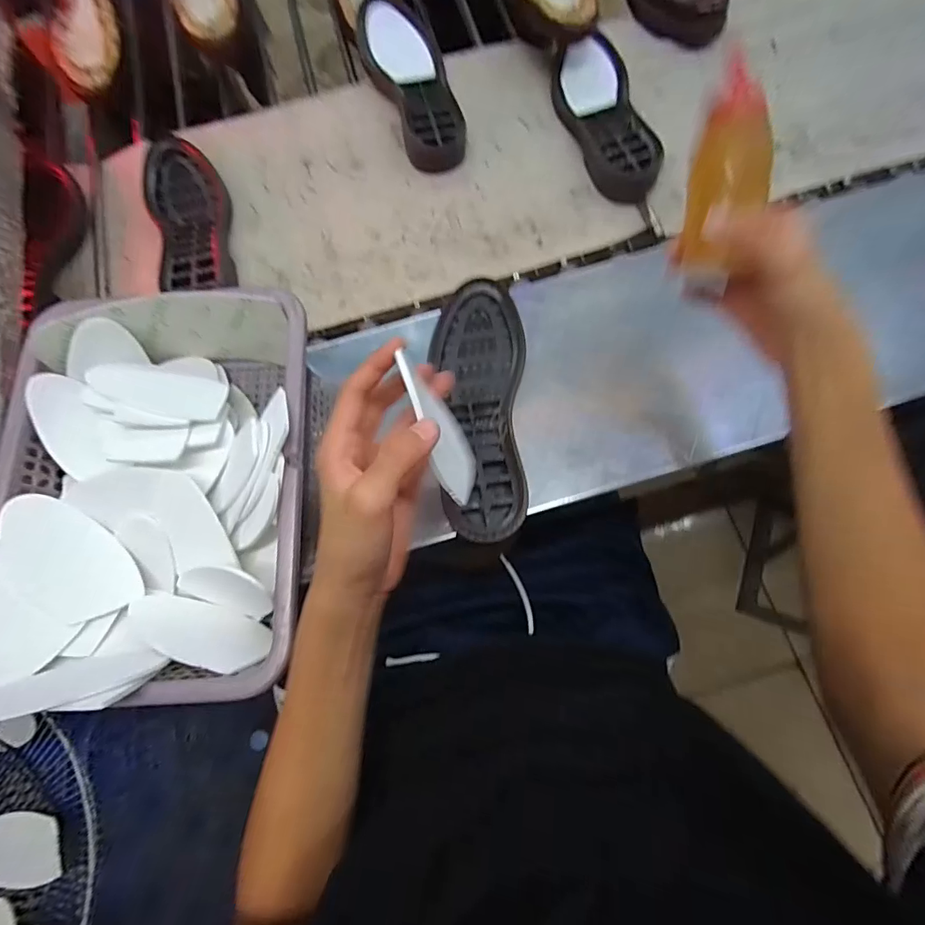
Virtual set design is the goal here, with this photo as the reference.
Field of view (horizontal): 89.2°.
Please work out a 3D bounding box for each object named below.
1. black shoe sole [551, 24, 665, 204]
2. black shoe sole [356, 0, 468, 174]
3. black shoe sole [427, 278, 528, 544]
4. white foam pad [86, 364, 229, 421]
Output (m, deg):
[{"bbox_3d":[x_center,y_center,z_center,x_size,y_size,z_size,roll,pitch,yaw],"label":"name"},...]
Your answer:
[{"bbox_3d":[0.169,-0.419,0.565,0.088,0.027,0.237,-10,74,-2],"label":"black shoe sole"},{"bbox_3d":[-0.062,-0.469,0.579,0.084,0.052,0.234,-20,75,-5],"label":"black shoe sole"},{"bbox_3d":[0.013,-0.053,0.438,0.088,0.040,0.251,2,74,2],"label":"black shoe sole"},{"bbox_3d":[-0.284,-0.067,0.443,0.008,0.106,0.044,26,100,48],"label":"white foam pad"}]

